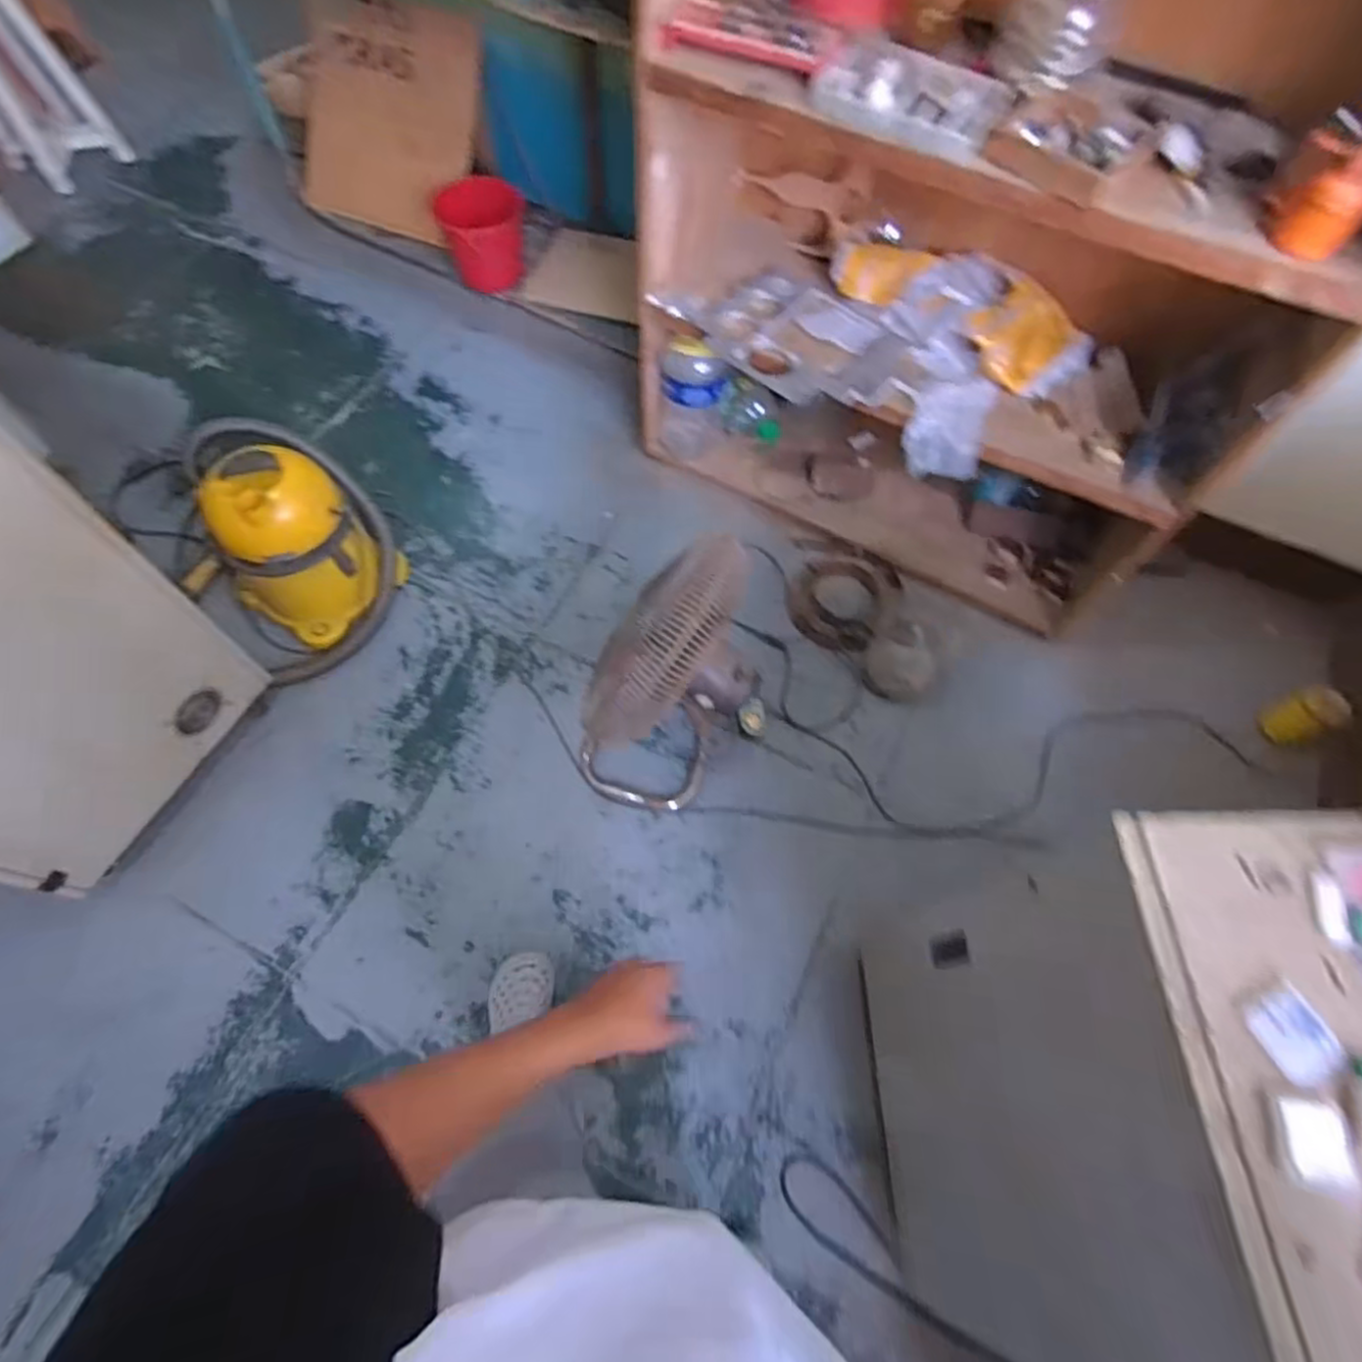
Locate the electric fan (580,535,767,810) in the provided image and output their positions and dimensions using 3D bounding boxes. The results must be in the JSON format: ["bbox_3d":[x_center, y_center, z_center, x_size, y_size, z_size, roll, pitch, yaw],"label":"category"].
[{"bbox_3d":[-0.026,0.014,1.472,0.429,0.466,0.303,-39,71,-18],"label":"electric fan"}]

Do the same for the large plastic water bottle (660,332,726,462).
[{"bbox_3d":[0.032,-0.741,1.848,0.163,0.344,0.136,3,64,0],"label":"large plastic water bottle"}]

